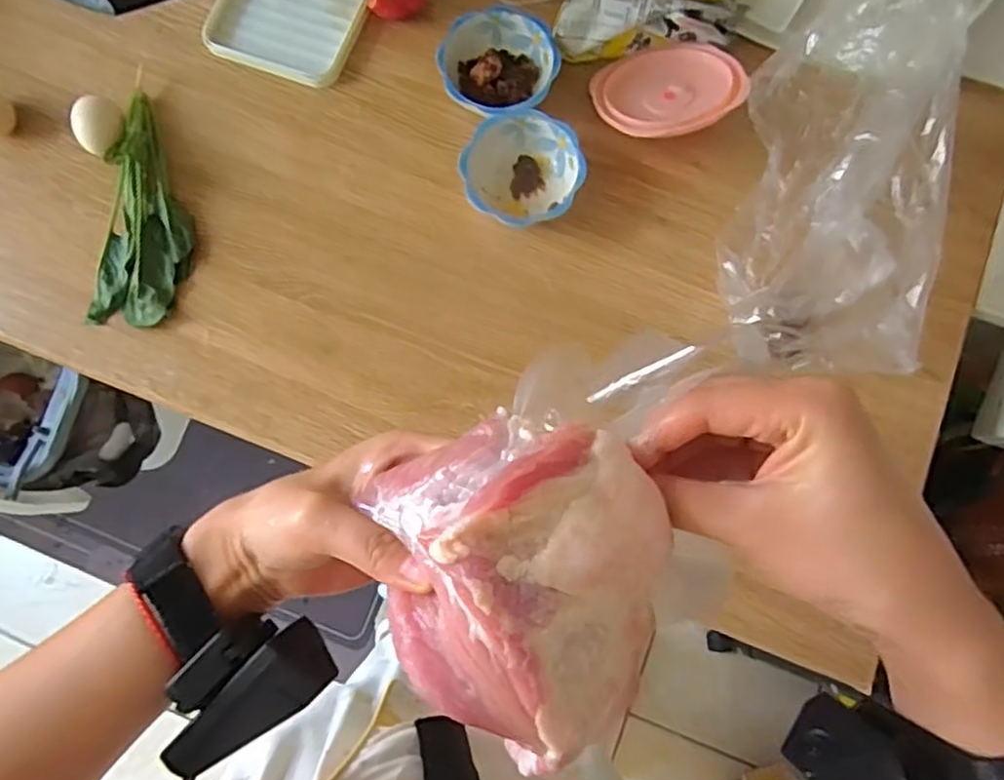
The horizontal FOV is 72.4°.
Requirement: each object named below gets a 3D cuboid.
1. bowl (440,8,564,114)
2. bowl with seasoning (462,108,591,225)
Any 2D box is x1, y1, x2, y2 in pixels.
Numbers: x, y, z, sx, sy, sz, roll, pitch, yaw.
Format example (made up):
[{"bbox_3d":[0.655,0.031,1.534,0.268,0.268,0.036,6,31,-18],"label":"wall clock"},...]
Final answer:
[{"bbox_3d":[-0.003,-0.290,0.634,0.102,0.053,0.099,0,79,0],"label":"bowl"},{"bbox_3d":[0.018,-0.190,0.606,0.102,0.037,0.102,0,79,0],"label":"bowl with seasoning"}]

